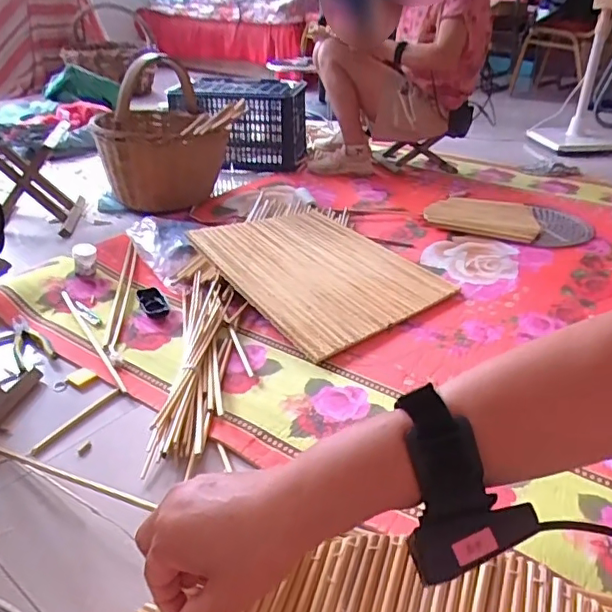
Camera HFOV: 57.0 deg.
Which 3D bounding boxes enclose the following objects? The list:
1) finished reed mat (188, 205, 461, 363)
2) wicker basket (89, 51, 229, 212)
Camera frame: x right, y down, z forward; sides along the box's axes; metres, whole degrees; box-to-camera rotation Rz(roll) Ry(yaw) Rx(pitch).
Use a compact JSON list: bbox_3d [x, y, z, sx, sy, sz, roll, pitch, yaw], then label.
[{"bbox_3d":[0.028,-0.093,1.327,0.445,0.031,0.504,-27,52,-31],"label":"finished reed mat"},{"bbox_3d":[-0.433,-0.511,1.718,0.374,0.395,0.351,1,31,0],"label":"wicker basket"}]

